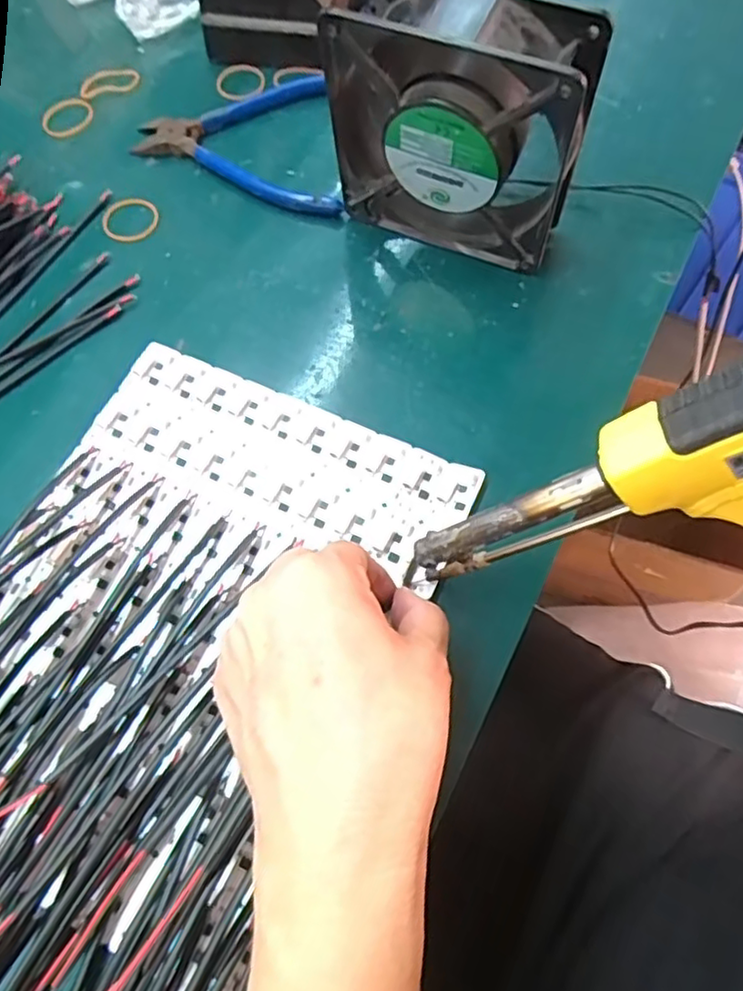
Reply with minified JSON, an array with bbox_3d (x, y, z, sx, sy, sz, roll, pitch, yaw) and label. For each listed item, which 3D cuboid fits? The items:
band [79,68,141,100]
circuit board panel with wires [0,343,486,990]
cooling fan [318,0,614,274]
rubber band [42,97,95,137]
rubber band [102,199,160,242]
[{"bbox_3d":[-0.180,-0.284,0.432,0.042,0.005,0.021,-9,66,-1],"label":"band"},{"bbox_3d":[-0.129,0.121,0.248,0.211,0.046,0.411,21,67,12],"label":"circuit board panel with wires"},{"bbox_3d":[0.040,-0.175,0.312,0.119,0.122,0.037,22,70,12],"label":"cooling fan"},{"bbox_3d":[-0.206,-0.256,0.425,0.035,0.005,0.034,-1,66,3],"label":"rubber band"},{"bbox_3d":[-0.145,-0.167,0.376,0.033,0.004,0.035,-12,66,-2],"label":"rubber band"}]

